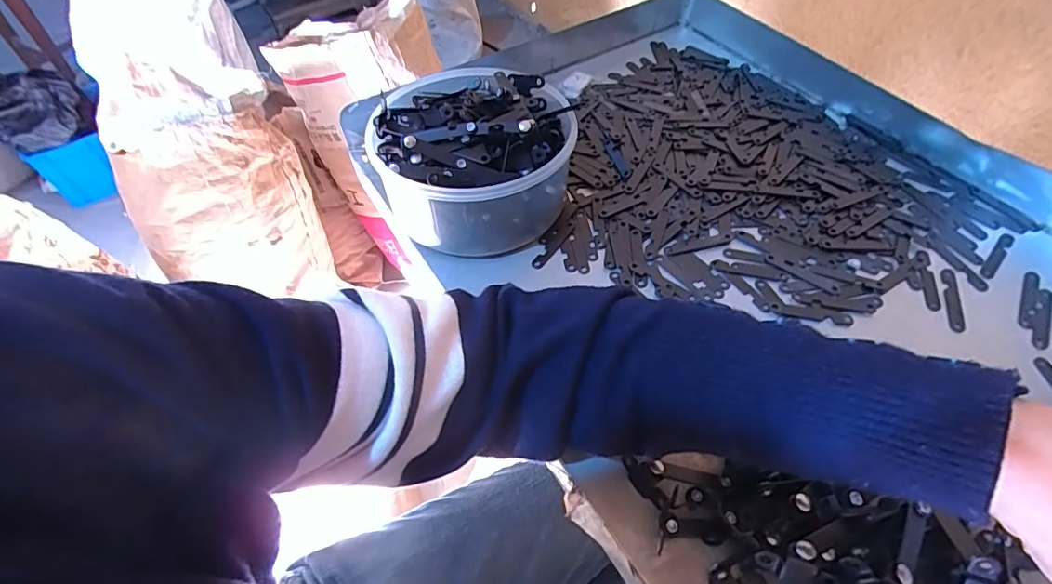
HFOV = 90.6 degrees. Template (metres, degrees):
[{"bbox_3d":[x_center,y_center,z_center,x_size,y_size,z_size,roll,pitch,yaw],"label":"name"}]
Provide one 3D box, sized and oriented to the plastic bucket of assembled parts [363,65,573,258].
[{"bbox_3d":[-0.037,-0.104,0.393,0.139,0.077,0.145,-1,53,2],"label":"plastic bucket of assembled parts"}]

